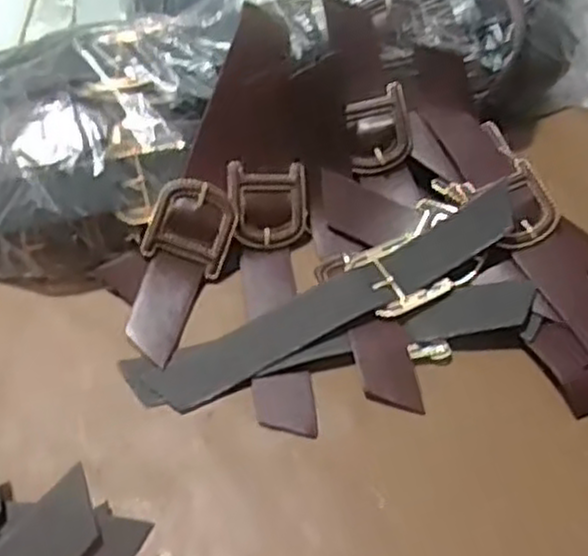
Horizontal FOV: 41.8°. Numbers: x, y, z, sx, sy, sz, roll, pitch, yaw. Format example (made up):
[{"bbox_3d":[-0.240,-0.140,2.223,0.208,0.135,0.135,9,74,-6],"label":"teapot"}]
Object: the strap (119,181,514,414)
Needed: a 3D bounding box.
[{"bbox_3d":[0.021,0.010,0.429,0.235,0.035,0.051,-22,54,-17],"label":"strap"}]

